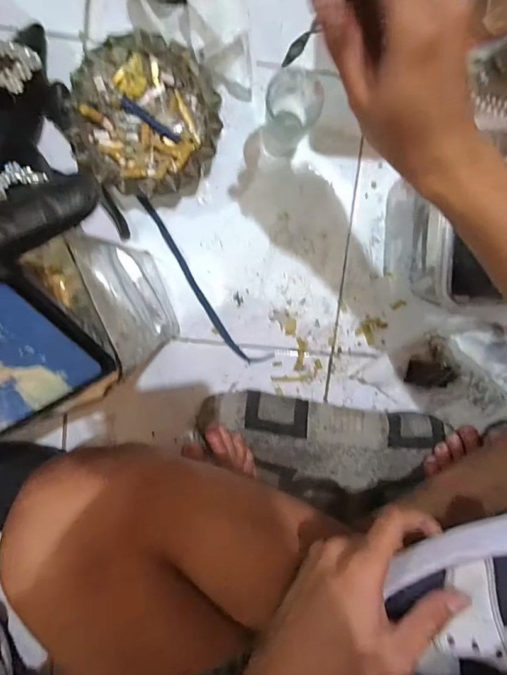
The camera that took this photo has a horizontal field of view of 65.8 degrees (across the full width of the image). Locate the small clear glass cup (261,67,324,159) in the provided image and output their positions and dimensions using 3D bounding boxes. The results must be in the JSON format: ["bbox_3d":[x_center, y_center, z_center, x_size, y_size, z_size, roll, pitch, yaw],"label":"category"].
[{"bbox_3d":[0.038,-0.218,0.388,0.054,0.066,0.056,0,98,-2],"label":"small clear glass cup"}]

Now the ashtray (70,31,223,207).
[{"bbox_3d":[-0.105,-0.217,0.397,0.143,0.044,0.148,3,98,-2],"label":"ashtray"}]

